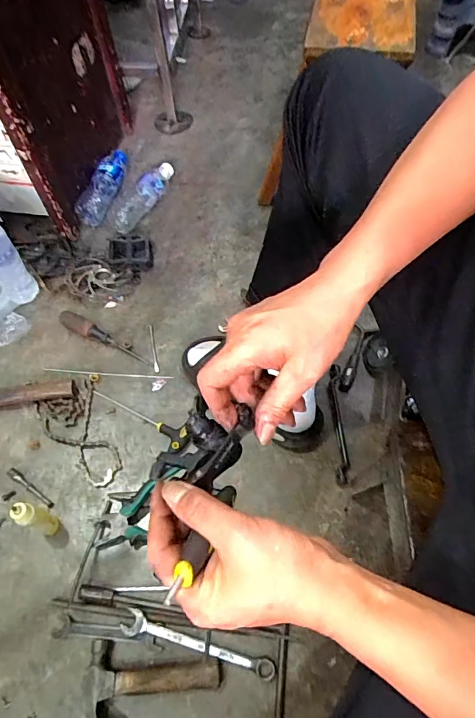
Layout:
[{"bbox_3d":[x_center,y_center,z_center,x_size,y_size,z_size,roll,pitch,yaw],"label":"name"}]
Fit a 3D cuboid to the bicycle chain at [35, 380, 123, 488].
[{"bbox_3d":[-0.271,0.134,0.749,0.099,0.017,0.194,-28,67,-12],"label":"bicycle chain"}]

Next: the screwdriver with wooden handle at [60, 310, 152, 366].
[{"bbox_3d":[-0.256,-0.041,0.833,0.195,0.034,0.032,25,63,15],"label":"screwdriver with wooden handle"}]

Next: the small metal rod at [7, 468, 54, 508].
[{"bbox_3d":[-0.337,0.208,0.701,0.102,0.012,0.012,30,65,19],"label":"small metal rod"}]

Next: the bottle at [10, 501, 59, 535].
[{"bbox_3d":[-0.294,0.231,0.630,0.033,0.108,0.028,21,62,13],"label":"bottle"}]

